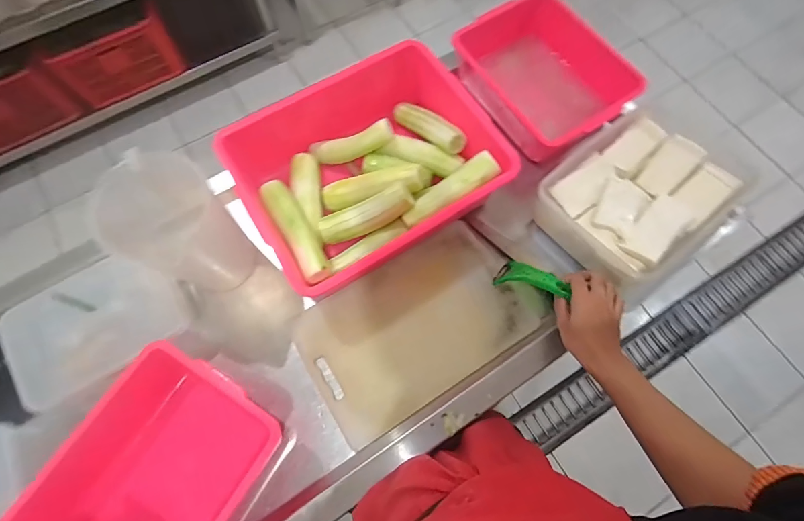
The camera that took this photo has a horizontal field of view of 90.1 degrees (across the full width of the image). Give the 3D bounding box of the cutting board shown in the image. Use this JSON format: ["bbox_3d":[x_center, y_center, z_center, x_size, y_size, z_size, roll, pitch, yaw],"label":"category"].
[{"bbox_3d":[0.030,0.098,0.653,0.373,0.025,0.227,-30,73,-10],"label":"cutting board"}]

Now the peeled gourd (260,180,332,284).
[{"bbox_3d":[-0.163,-0.044,0.628,0.044,0.051,0.181,-29,73,-10],"label":"peeled gourd"}]

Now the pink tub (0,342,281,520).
[{"bbox_3d":[-0.331,0.289,0.538,0.211,0.104,0.301,28,73,9],"label":"pink tub"}]

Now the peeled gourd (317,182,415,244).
[{"bbox_3d":[-0.062,-0.073,0.650,0.157,0.044,0.046,-23,70,15],"label":"peeled gourd"}]

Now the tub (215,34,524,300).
[{"bbox_3d":[-0.063,-0.163,0.680,0.387,0.120,0.309,-27,72,-9],"label":"tub"}]

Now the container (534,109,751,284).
[{"bbox_3d":[0.378,-0.106,0.655,0.264,0.079,0.223,-33,74,-11],"label":"container"}]

